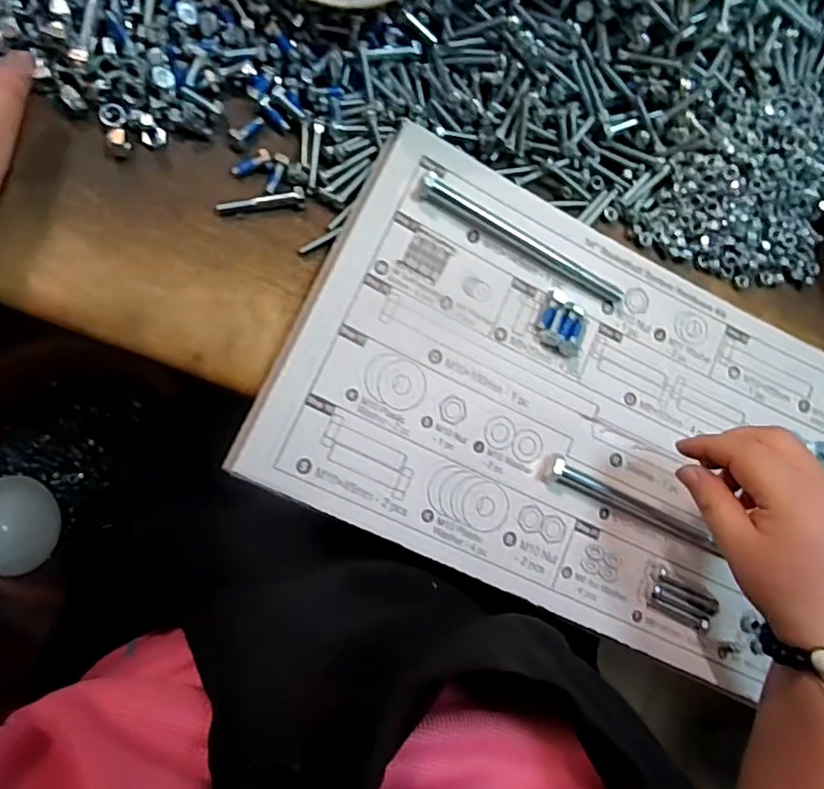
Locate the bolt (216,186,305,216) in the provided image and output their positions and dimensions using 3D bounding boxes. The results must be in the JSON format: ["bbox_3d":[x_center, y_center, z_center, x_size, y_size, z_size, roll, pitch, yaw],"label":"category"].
[{"bbox_3d":[-0.095,-0.120,0.384,0.054,0.009,0.011,-11,88,-11],"label":"bolt"}]

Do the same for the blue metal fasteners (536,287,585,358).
[{"bbox_3d":[0.099,-0.047,0.390,0.031,0.012,0.039,22,82,-8],"label":"blue metal fasteners"}]

